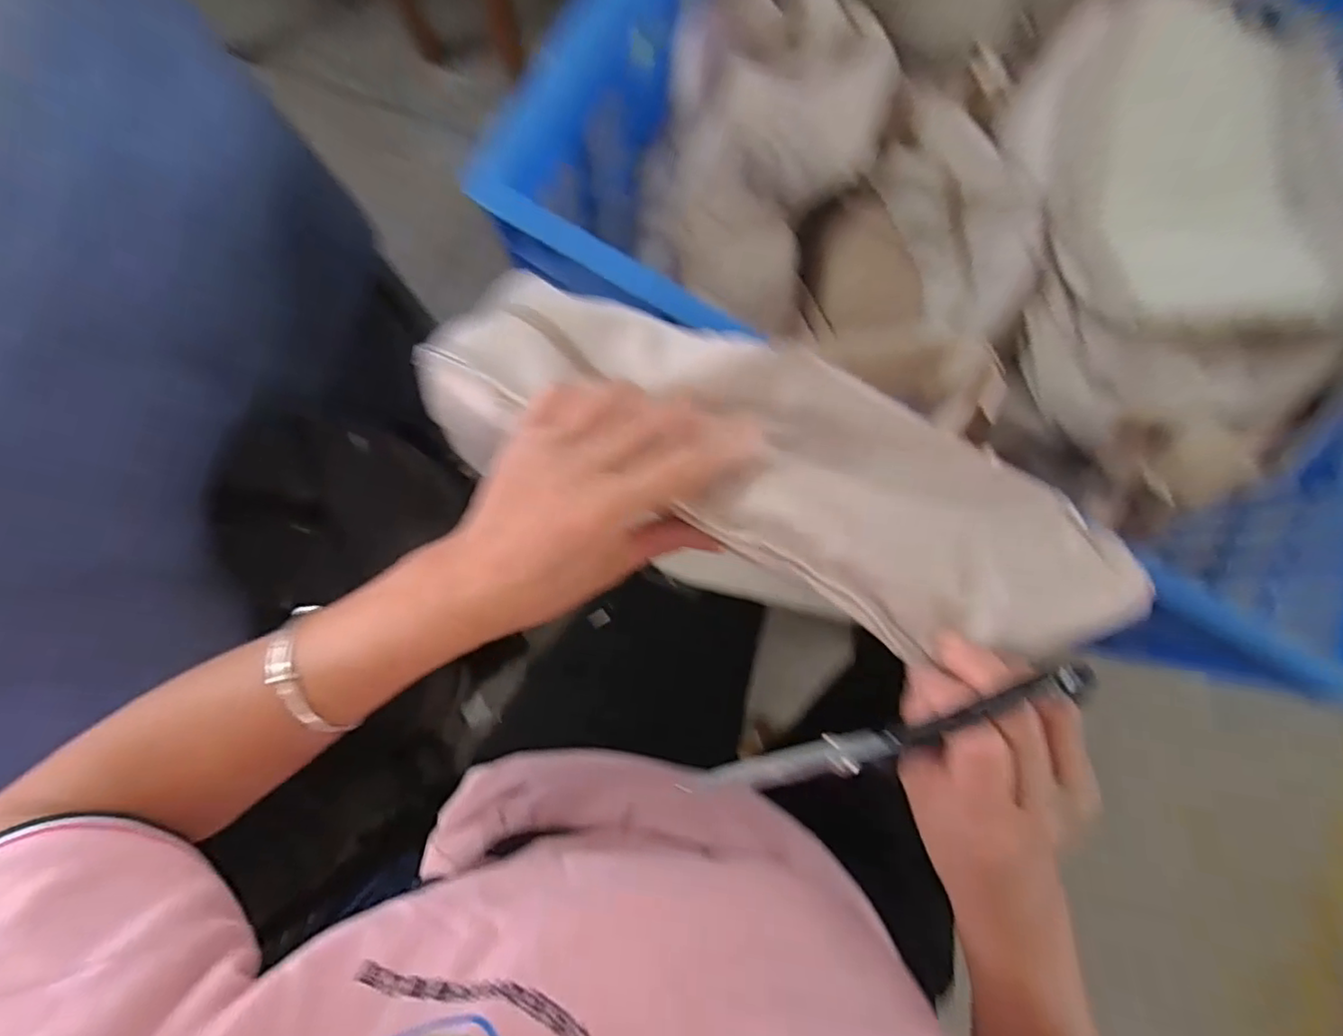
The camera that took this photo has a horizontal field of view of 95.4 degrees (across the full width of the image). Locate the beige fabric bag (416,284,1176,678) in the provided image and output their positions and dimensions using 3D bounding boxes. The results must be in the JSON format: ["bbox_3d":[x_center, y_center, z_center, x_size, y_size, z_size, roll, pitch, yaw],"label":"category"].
[{"bbox_3d":[0.049,-0.025,0.312,0.381,0.066,0.132,26,84,9],"label":"beige fabric bag"}]

